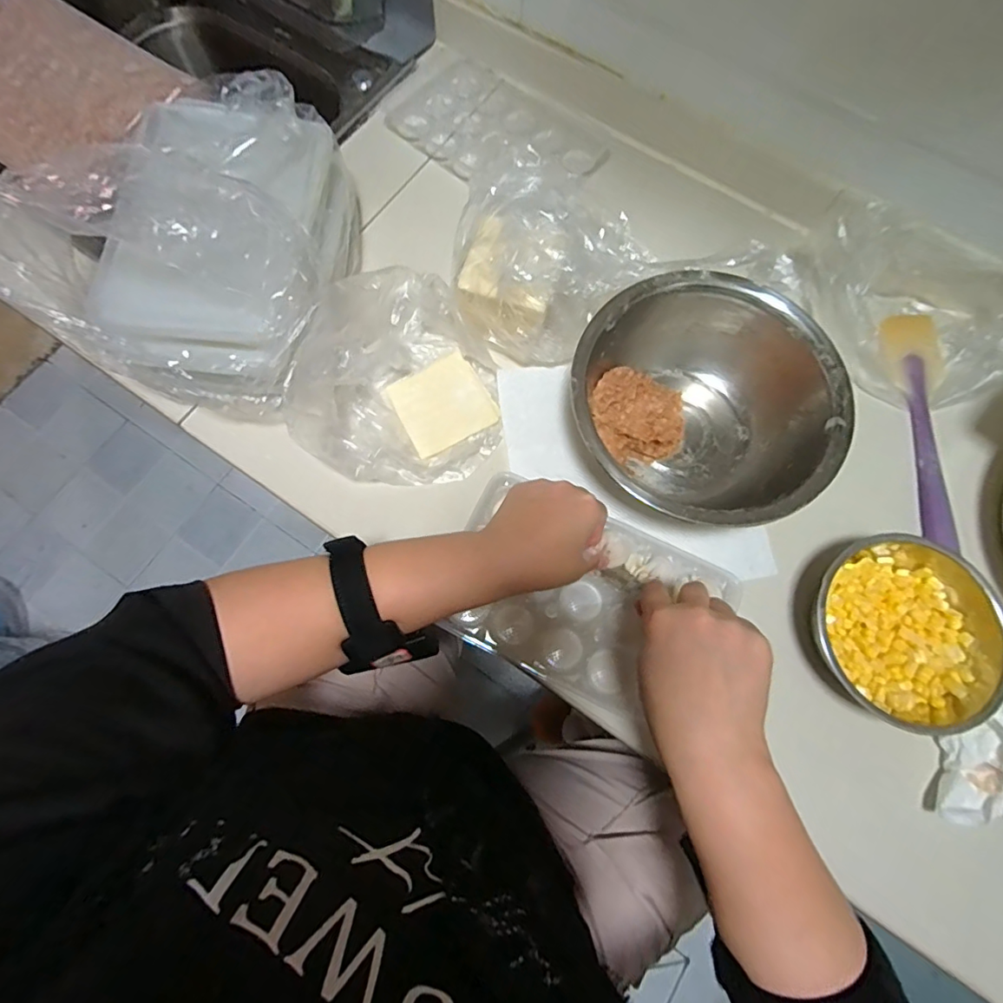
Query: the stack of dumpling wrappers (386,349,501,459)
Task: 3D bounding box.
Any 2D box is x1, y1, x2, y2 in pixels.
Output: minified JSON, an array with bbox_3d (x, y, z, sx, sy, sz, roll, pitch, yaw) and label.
[{"bbox_3d":[-0.055,-0.092,0.476,0.082,0.010,0.079,-29,77,-9],"label":"stack of dumpling wrappers"}]

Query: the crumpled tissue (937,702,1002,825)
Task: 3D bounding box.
[{"bbox_3d":[0.367,0.187,0.380,0.043,0.038,0.115,30,97,7],"label":"crumpled tissue"}]

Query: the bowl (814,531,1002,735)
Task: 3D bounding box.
[{"bbox_3d":[0.307,0.100,0.405,0.136,0.056,0.138,0,74,-1],"label":"bowl"}]

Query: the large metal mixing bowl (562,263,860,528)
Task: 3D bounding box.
[{"bbox_3d":[0.164,-0.078,0.437,0.207,0.080,0.191,0,74,-1],"label":"large metal mixing bowl"}]

